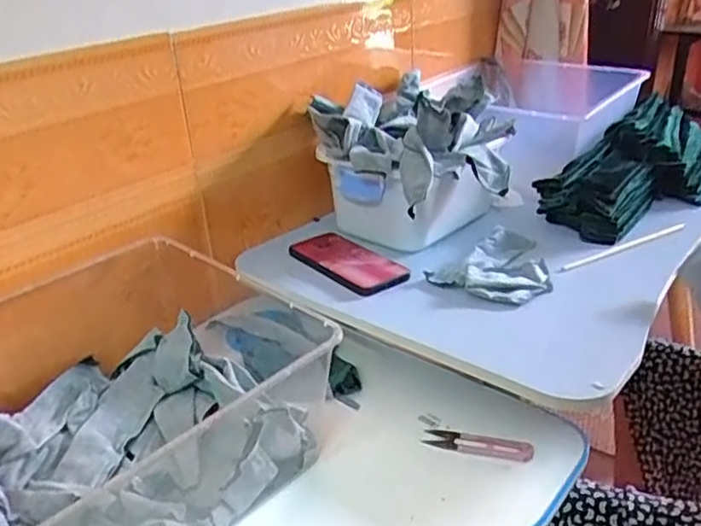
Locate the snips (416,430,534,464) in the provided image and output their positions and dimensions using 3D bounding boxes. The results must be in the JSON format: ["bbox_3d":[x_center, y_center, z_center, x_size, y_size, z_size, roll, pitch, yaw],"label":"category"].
[{"bbox_3d":[0.123,0.175,0.625,0.103,0.007,0.026,6,30,16],"label":"snips"}]

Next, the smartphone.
[{"bbox_3d":[0.000,-0.004,0.824,0.085,0.009,0.178,-22,34,-31],"label":"smartphone"}]

